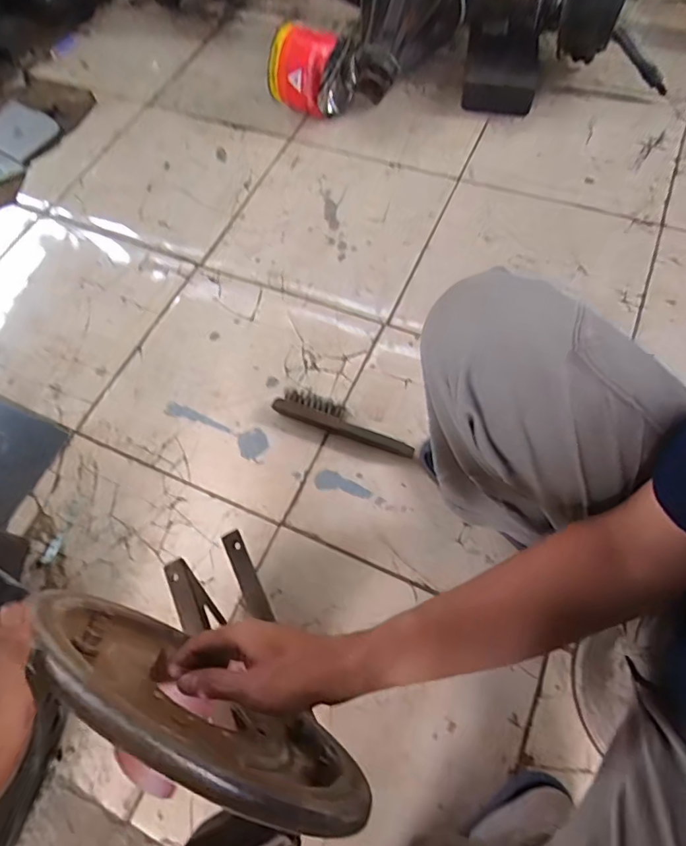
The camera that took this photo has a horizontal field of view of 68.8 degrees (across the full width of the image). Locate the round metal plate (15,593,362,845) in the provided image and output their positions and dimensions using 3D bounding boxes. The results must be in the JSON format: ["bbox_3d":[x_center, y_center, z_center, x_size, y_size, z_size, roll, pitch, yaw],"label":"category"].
[{"bbox_3d":[-0.110,0.210,0.382,0.278,0.256,0.023,26,69,14],"label":"round metal plate"}]

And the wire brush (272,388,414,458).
[{"bbox_3d":[0.003,-0.004,0.822,0.241,0.038,0.050,20,68,12],"label":"wire brush"}]

